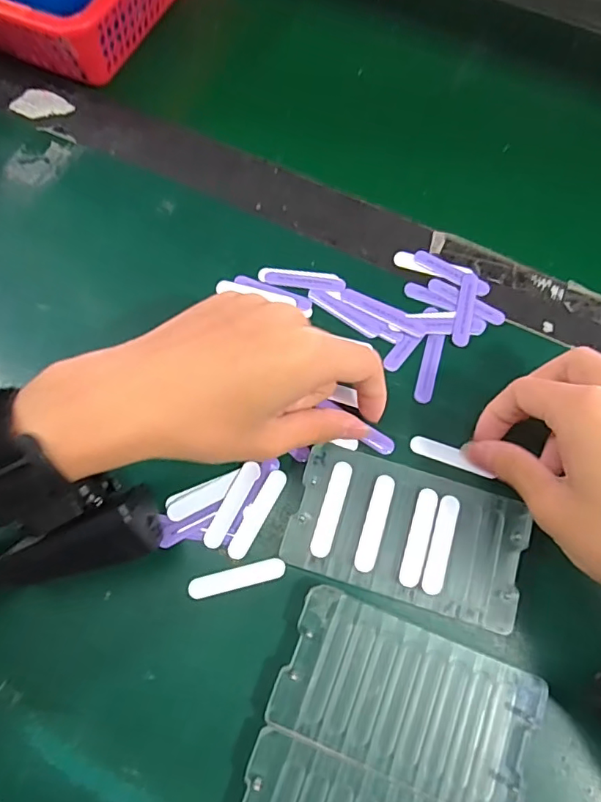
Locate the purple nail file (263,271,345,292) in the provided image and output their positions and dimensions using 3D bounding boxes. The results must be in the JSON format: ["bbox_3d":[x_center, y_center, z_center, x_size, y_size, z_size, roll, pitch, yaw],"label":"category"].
[{"bbox_3d":[0.003,-0.077,0.332,0.050,0.004,0.011,7,71,2],"label":"purple nail file"}]

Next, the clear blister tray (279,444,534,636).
[{"bbox_3d":[0.056,0.070,0.280,0.119,0.009,0.066,16,71,5],"label":"clear blister tray"}]

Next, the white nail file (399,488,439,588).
[{"bbox_3d":[0.062,0.071,0.274,0.011,0.004,0.050,17,71,5],"label":"white nail file"}]

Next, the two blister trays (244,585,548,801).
[{"bbox_3d":[0.040,0.176,0.246,0.122,0.012,0.134,21,72,7],"label":"two blister trays"}]

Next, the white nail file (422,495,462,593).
[{"bbox_3d":[0.074,0.074,0.273,0.011,0.004,0.051,17,71,5],"label":"white nail file"}]

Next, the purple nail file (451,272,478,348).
[{"bbox_3d":[0.103,-0.058,0.326,0.011,0.004,0.050,13,71,4],"label":"purple nail file"}]

